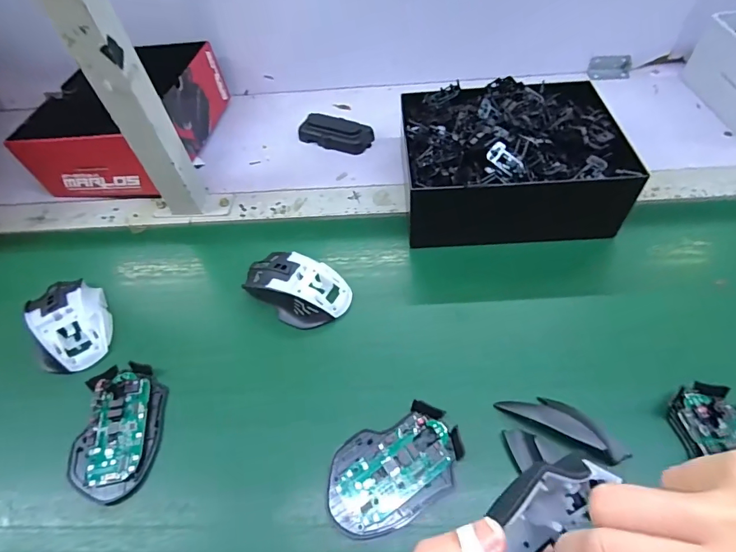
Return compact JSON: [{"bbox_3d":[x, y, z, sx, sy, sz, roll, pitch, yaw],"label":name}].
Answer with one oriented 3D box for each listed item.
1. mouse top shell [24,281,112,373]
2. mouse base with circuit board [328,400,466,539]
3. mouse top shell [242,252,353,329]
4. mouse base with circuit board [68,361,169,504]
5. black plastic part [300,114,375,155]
[{"bbox_3d":[-0.302,0.046,0.432,0.060,0.032,0.096,-28,59,-15],"label":"mouse top shell"},{"bbox_3d":[0.021,0.153,0.339,0.113,0.013,0.071,-25,58,-13],"label":"mouse base with circuit board"},{"bbox_3d":[-0.076,0.013,0.444,0.112,0.041,0.067,19,59,15],"label":"mouse top shell"},{"bbox_3d":[-0.221,0.133,0.375,0.069,0.015,0.114,-6,55,-1],"label":"mouse base with circuit board"},{"bbox_3d":[-0.048,-0.205,0.608,0.105,0.025,0.040,15,58,13],"label":"black plastic part"}]

